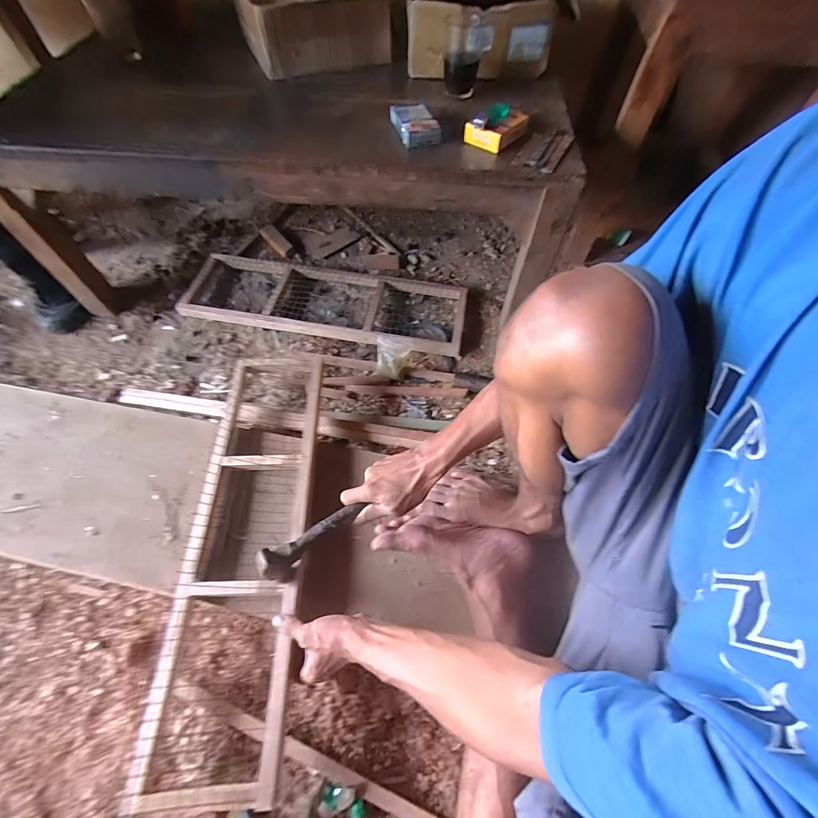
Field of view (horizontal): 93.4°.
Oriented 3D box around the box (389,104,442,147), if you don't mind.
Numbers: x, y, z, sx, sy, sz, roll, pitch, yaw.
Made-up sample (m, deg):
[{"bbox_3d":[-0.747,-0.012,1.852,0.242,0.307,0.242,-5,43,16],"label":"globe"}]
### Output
[{"bbox_3d":[0.009,-0.441,0.593,0.060,0.021,0.099,-13,61,-7],"label":"box"}]

